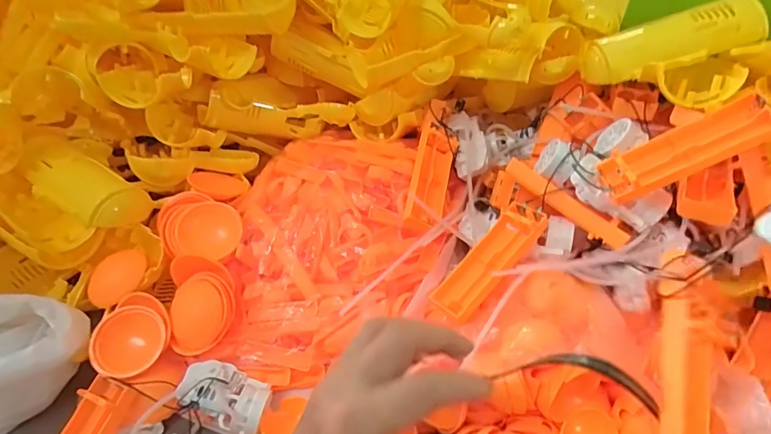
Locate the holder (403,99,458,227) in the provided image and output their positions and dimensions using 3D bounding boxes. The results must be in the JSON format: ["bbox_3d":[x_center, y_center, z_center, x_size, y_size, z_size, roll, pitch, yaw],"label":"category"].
[{"bbox_3d":[0.046,-0.053,0.444,0.034,0.026,0.134,7,63,9],"label":"holder"}]

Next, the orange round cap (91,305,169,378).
[{"bbox_3d":[-0.207,0.100,0.379,0.055,0.016,0.055,1,63,-2],"label":"orange round cap"}]

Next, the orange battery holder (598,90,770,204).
[{"bbox_3d":[0.207,-0.047,0.325,0.107,0.015,0.036,-26,44,15],"label":"orange battery holder"}]

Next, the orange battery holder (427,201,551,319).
[{"bbox_3d":[0.083,0.035,0.379,0.109,0.019,0.036,-45,58,-13],"label":"orange battery holder"}]

